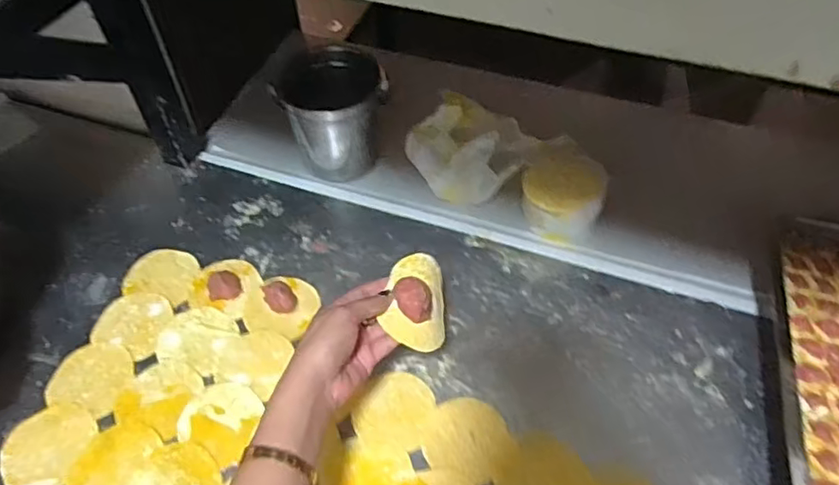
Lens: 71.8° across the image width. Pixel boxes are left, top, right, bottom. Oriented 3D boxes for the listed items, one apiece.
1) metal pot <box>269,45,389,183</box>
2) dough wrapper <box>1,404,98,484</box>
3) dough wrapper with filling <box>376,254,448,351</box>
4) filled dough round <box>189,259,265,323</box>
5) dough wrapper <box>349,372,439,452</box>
[{"bbox_3d":[-0.107,-0.167,0.764,0.120,0.146,0.115,18,54,14],"label":"metal pot"},{"bbox_3d":[-0.360,0.196,0.558,0.074,0.008,0.083,11,52,9],"label":"dough wrapper"},{"bbox_3d":[-0.001,0.051,0.506,0.049,0.046,0.082,6,52,7],"label":"dough wrapper with filling"},{"bbox_3d":[-0.220,0.048,0.667,0.082,0.019,0.077,0,51,0],"label":"filled dough round"},{"bbox_3d":[-0.025,0.166,0.580,0.075,0.004,0.077,0,51,0],"label":"dough wrapper"}]

